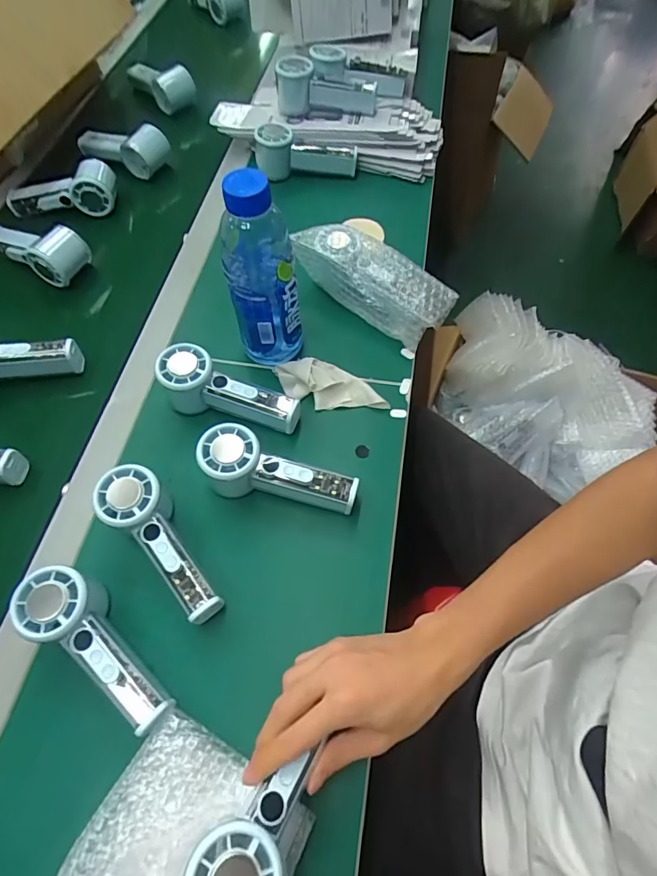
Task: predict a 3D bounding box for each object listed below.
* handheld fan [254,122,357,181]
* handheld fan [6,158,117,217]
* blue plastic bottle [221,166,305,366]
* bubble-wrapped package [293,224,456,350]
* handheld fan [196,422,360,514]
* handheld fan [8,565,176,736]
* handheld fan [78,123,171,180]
[{"bbox_3d":[-0.039,-0.435,0.717,0.145,0.070,0.044,4,61,4],"label":"handheld fan"},{"bbox_3d":[-0.393,-0.362,0.682,0.151,0.052,0.056,-5,61,-1],"label":"handheld fan"},{"bbox_3d":[-0.066,-0.162,0.476,0.070,0.209,0.061,-9,61,-4],"label":"blue plastic bottle"},{"bbox_3d":[0.054,-0.186,0.572,0.195,0.072,0.062,38,68,20],"label":"bubble-wrapped package"},{"bbox_3d":[-0.049,0.039,0.454,0.152,0.060,0.058,17,63,11],"label":"handheld fan"},{"bbox_3d":[-0.191,0.177,0.385,0.052,0.066,0.150,-38,67,-18],"label":"handheld fan"},{"bbox_3d":[-0.331,-0.471,0.742,0.152,0.051,0.064,26,65,15],"label":"handheld fan"}]

